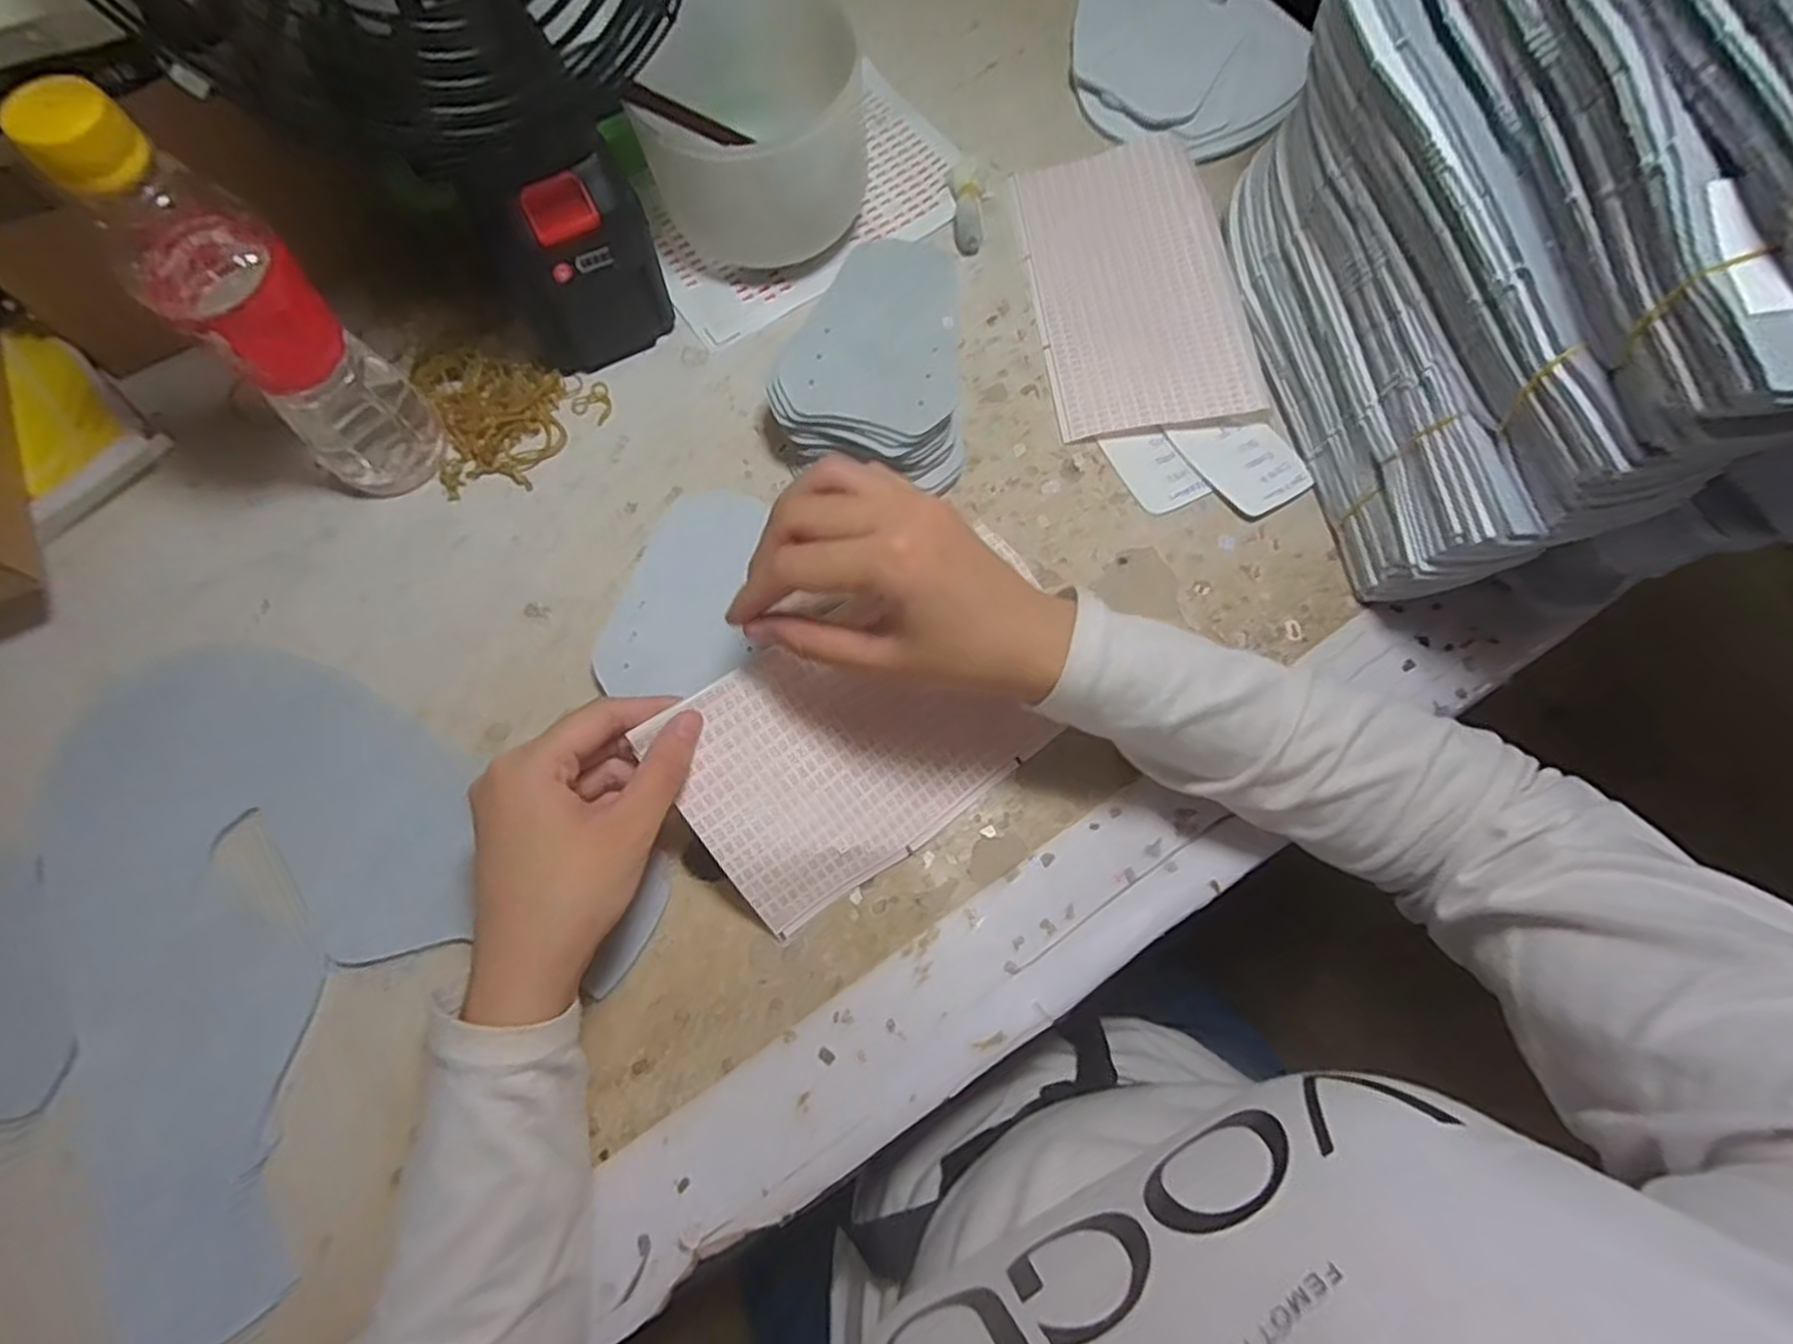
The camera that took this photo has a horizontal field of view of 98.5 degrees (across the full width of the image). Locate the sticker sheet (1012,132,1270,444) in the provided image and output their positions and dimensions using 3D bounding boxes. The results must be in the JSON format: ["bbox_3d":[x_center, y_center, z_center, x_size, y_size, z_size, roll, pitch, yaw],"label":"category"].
[{"bbox_3d":[0.137,-0.231,0.453,0.110,0.017,0.205,-6,71,-2],"label":"sticker sheet"}]

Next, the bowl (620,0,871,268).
[{"bbox_3d":[-0.074,-0.316,0.445,0.114,0.095,0.132,4,71,1],"label":"bowl"}]

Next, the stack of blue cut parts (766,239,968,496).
[{"bbox_3d":[-0.015,-0.161,0.418,0.097,0.047,0.125,-5,71,-2],"label":"stack of blue cut parts"}]

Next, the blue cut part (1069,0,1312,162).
[{"bbox_3d":[0.197,-0.460,0.531,0.141,0.016,0.311,6,69,7],"label":"blue cut part"}]

